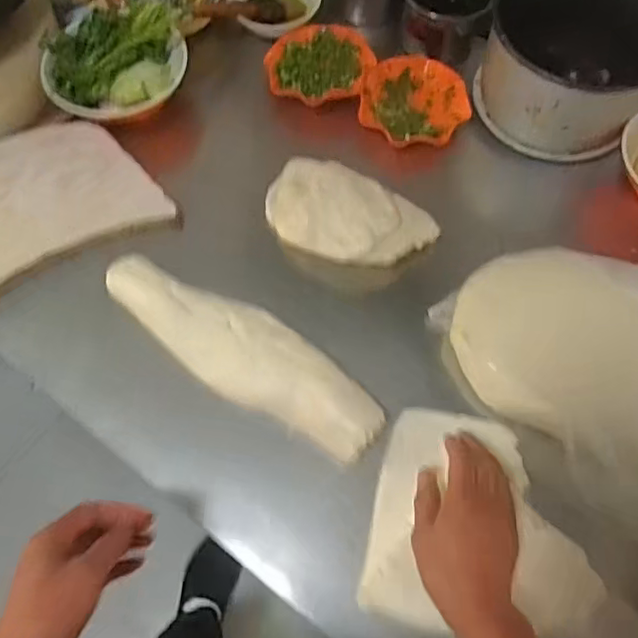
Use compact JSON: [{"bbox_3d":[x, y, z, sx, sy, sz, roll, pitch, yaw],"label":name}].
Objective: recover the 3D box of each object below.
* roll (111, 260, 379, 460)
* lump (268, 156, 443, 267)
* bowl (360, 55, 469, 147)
[{"bbox_3d":[-0.095,0.033,0.691,0.363,0.036,0.098,33,68,13],"label":"roll"},{"bbox_3d":[0.038,-0.128,0.749,0.214,0.043,0.117,18,65,7],"label":"lump"},{"bbox_3d":[0.132,-0.298,0.856,0.144,0.054,0.139,1,64,-1],"label":"bowl"}]

